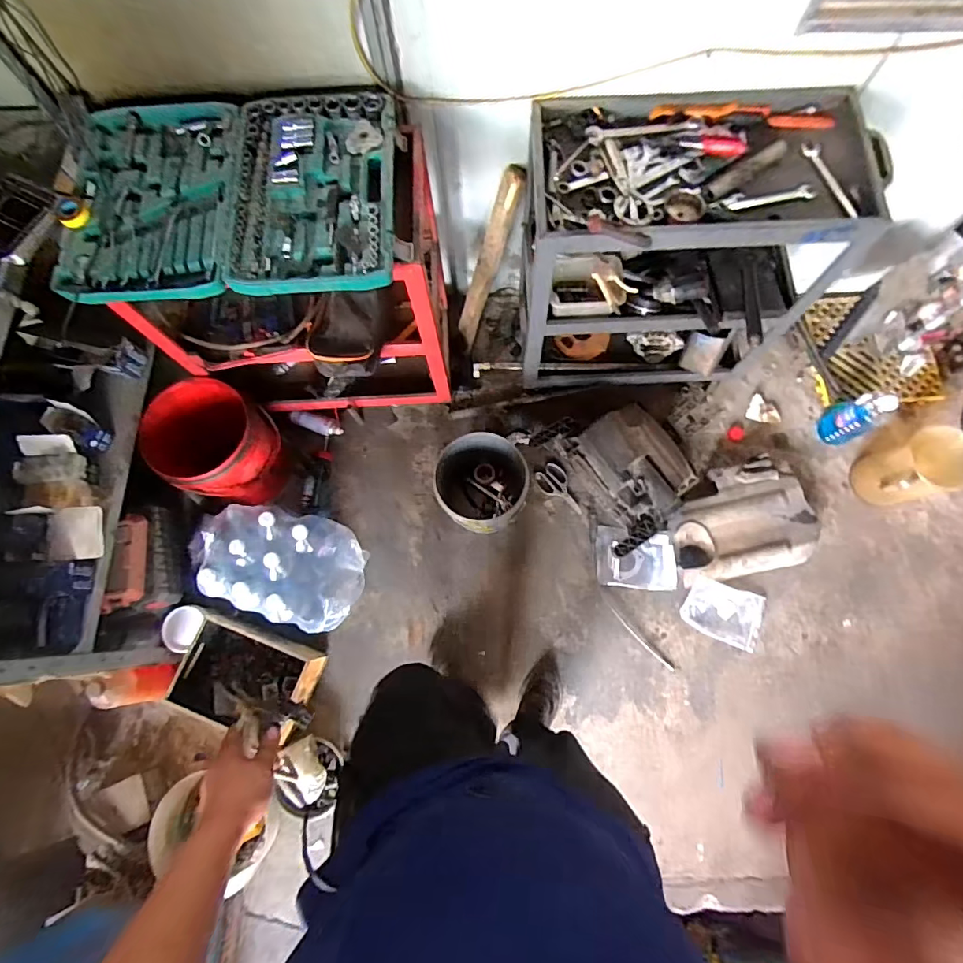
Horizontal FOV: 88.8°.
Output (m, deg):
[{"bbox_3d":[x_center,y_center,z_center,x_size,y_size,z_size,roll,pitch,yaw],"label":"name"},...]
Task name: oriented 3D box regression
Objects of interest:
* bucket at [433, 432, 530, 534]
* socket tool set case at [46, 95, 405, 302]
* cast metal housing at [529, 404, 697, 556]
[{"bbox_3d":[0.001,0.012,1.349,0.223,0.204,0.246,0,76,0],"label":"bucket"},{"bbox_3d":[-0.461,-0.544,0.910,0.594,0.043,0.470,-2,76,-1],"label":"socket tool set case"},{"bbox_3d":[0.384,-0.052,1.363,0.315,0.149,0.412,-35,78,-7],"label":"cast metal housing"}]

